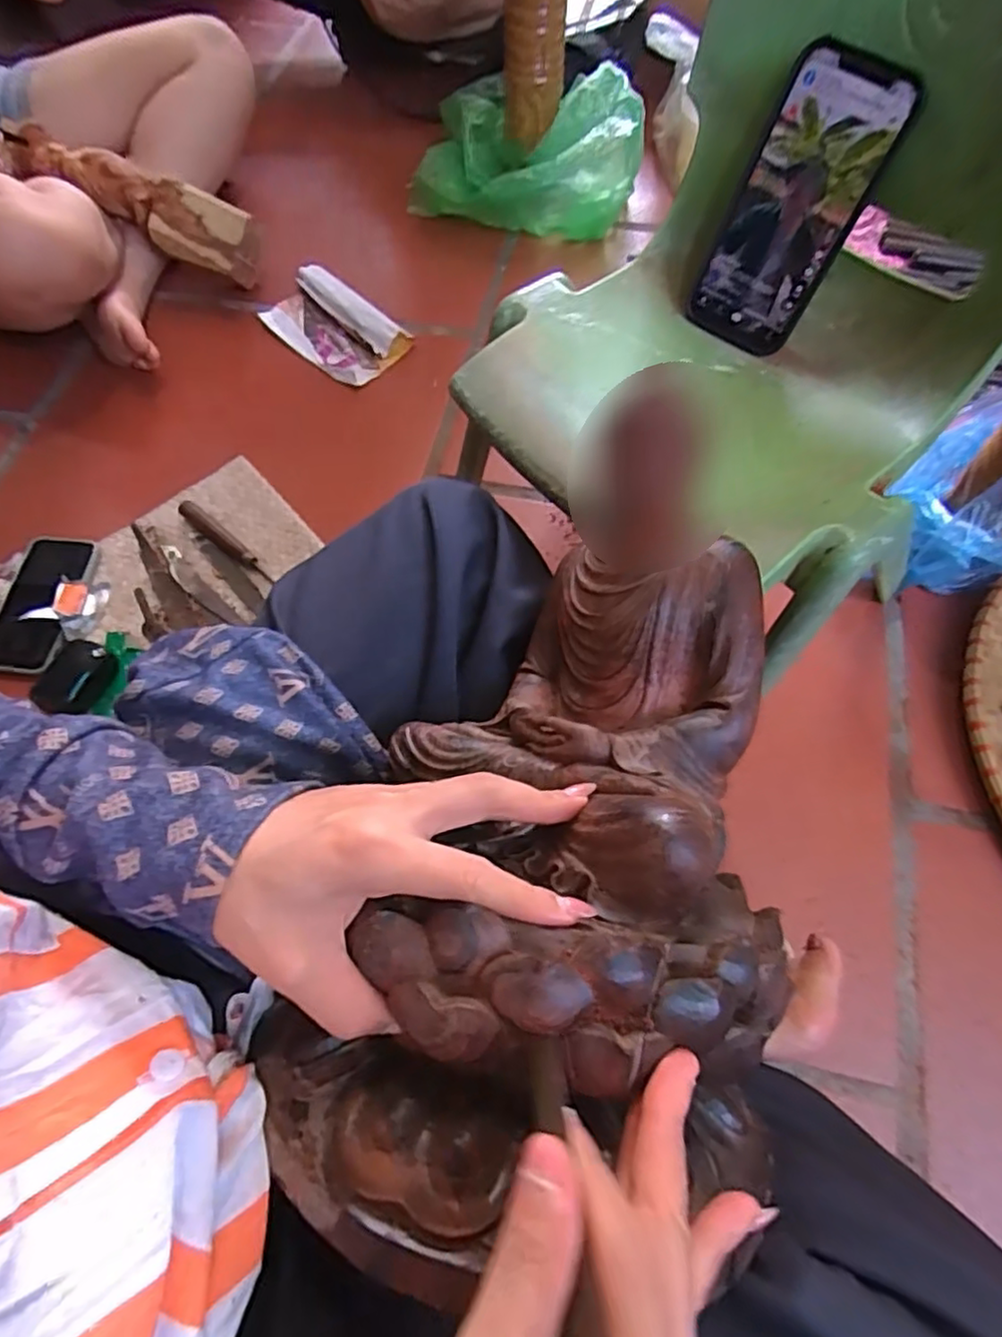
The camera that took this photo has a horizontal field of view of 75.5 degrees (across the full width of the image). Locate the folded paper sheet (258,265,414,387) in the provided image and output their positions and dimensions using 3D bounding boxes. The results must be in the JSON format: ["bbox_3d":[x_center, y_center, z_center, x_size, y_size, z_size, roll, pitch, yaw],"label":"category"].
[{"bbox_3d":[-0.221,-0.454,0.850,0.205,0.025,0.110,39,72,18],"label":"folded paper sheet"}]

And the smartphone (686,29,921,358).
[{"bbox_3d":[0.194,-0.306,0.438,0.081,0.162,0.012,31,47,10],"label":"smartphone"}]

